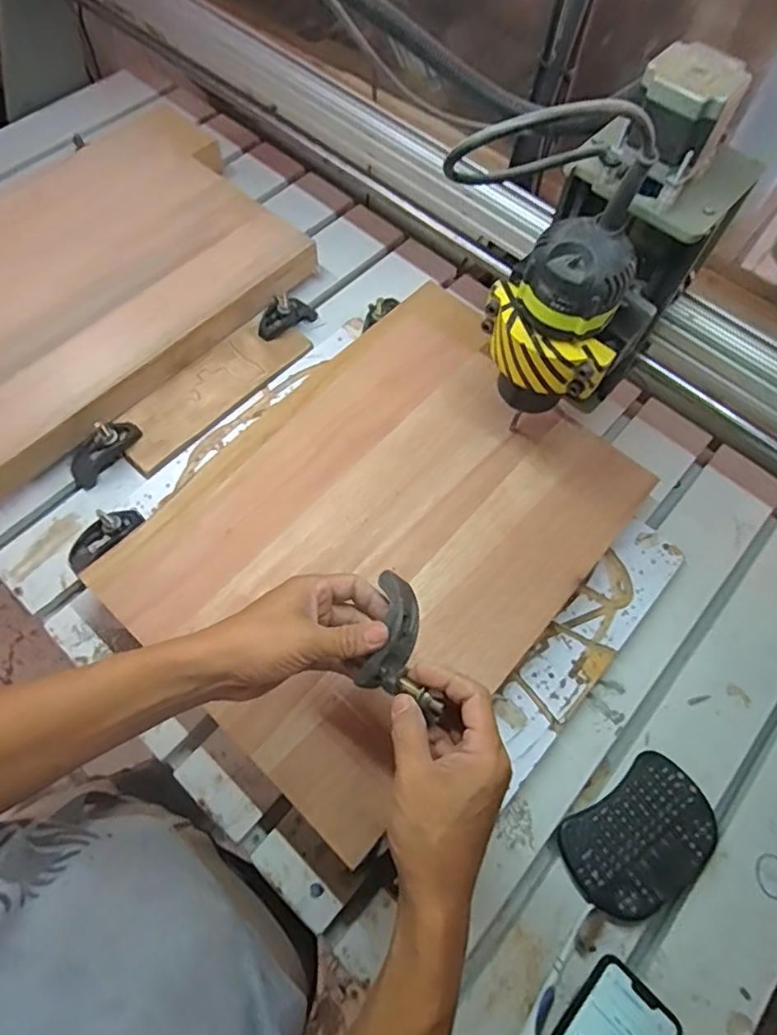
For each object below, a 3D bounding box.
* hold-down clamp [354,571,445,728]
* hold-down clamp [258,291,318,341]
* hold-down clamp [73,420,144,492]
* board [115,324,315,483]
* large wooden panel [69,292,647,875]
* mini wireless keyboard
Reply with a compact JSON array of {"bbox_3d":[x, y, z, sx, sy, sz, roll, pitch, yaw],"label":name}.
[{"bbox_3d":[0.005,0.095,0.429,0.057,0.028,0.108,-3,67,-1],"label":"hold-down clamp"},{"bbox_3d":[-0.133,-0.263,0.750,0.082,0.048,0.027,-42,73,-18],"label":"hold-down clamp"},{"bbox_3d":[-0.328,-0.075,0.658,0.031,0.048,0.088,43,89,16],"label":"hold-down clamp"},{"bbox_3d":[-0.216,-0.159,0.711,0.089,0.014,0.258,40,70,15],"label":"board"},{"bbox_3d":[0.003,0.005,0.594,0.363,0.019,0.492,39,72,15],"label":"large wooden panel"},{"bbox_3d":[0.231,0.295,0.530,0.140,0.025,0.096,-32,71,-15],"label":"mini wireless keyboard"}]

